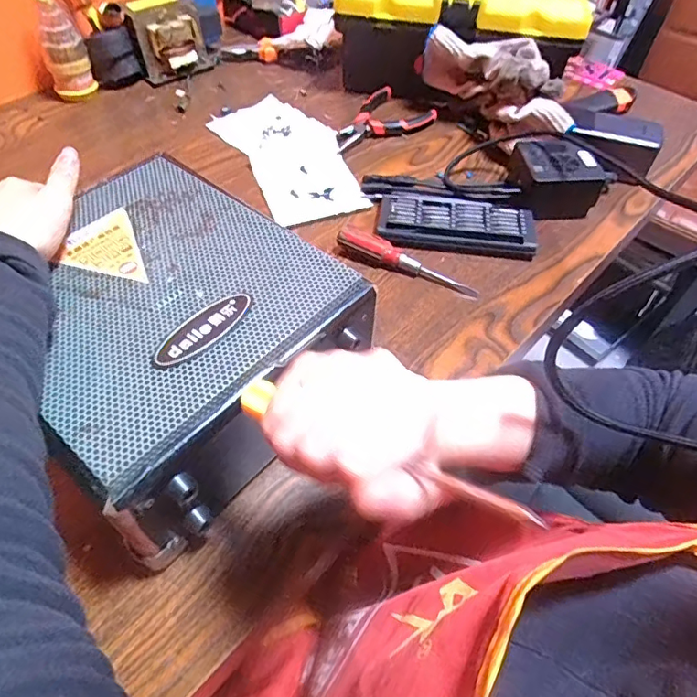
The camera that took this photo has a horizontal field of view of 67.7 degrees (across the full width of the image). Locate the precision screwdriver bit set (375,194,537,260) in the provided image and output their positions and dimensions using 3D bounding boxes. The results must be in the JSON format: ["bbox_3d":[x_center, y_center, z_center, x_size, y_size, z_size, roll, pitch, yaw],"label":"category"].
[{"bbox_3d":[0.110,-0.129,0.534,0.156,0.019,0.074,9,53,4],"label":"precision screwdriver bit set"}]

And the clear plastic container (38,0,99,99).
[{"bbox_3d":[-0.351,-0.370,0.638,0.051,0.109,0.048,-19,56,-16],"label":"clear plastic container"}]

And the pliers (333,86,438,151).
[{"bbox_3d":[0.035,-0.291,0.655,0.137,0.024,0.086,-19,56,-17],"label":"pliers"}]

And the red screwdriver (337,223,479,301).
[{"bbox_3d":[0.055,-0.083,0.494,0.144,0.016,0.028,26,56,16],"label":"red screwdriver"}]

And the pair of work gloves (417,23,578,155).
[{"bbox_3d":[0.175,-0.293,0.608,0.076,0.097,0.194,-27,59,-21],"label":"pair of work gloves"}]

